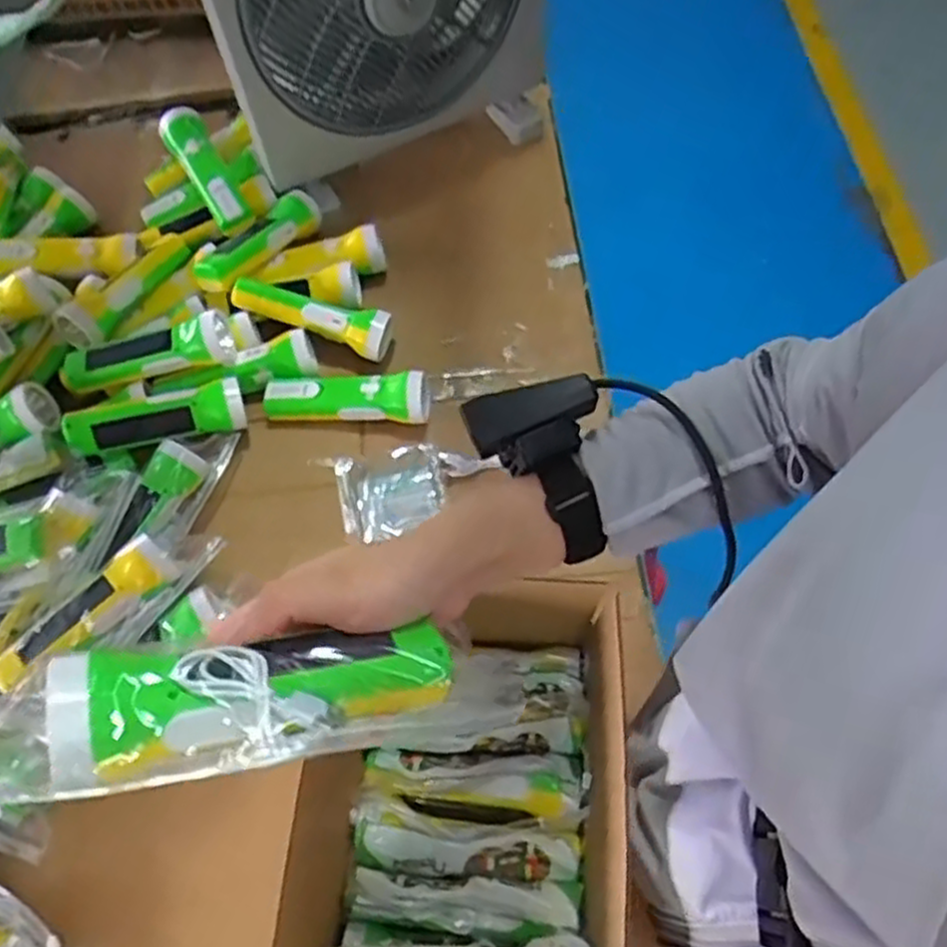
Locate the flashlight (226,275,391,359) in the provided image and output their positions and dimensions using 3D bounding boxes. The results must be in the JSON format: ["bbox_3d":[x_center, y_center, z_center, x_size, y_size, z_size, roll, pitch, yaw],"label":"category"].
[{"bbox_3d":[-0.172,-0.169,0.832,0.170,0.046,0.041,17,64,-4],"label":"flashlight"}]

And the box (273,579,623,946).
[{"bbox_3d":[0.000,0.230,0.533,0.177,0.144,0.273,5,63,6],"label":"box"}]

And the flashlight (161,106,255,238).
[{"bbox_3d":[-0.312,-0.354,0.915,0.048,0.036,0.161,-30,79,-12],"label":"flashlight"}]

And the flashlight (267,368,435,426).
[{"bbox_3d":[-0.131,-0.077,0.812,0.170,0.045,0.042,3,63,5],"label":"flashlight"}]

